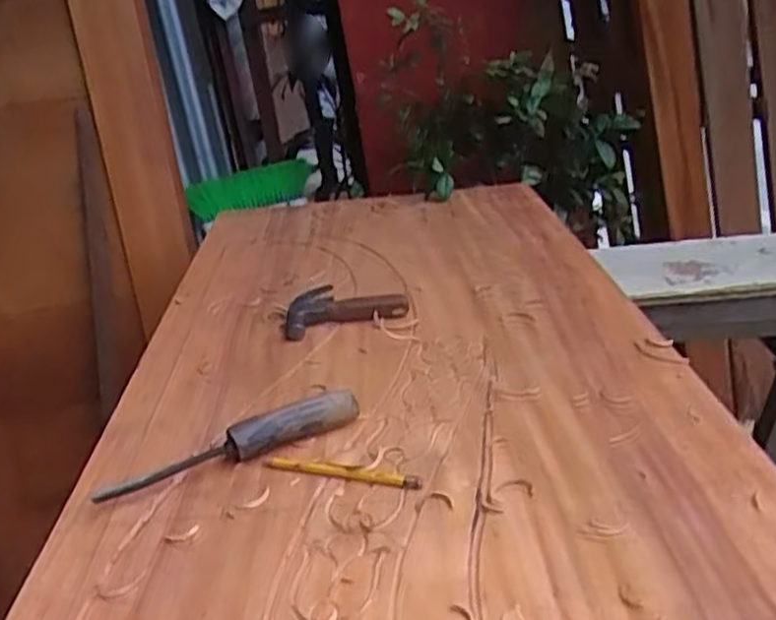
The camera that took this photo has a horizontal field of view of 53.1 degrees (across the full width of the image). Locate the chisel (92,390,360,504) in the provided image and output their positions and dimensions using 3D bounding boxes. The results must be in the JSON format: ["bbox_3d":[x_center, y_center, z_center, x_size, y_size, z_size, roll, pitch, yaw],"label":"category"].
[{"bbox_3d":[-0.137,0.121,0.699,0.241,0.033,0.033,-17,26,-25],"label":"chisel"}]

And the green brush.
[{"bbox_3d":[-0.322,-0.298,1.890,0.320,0.088,0.096,-17,25,-15],"label":"green brush"}]

